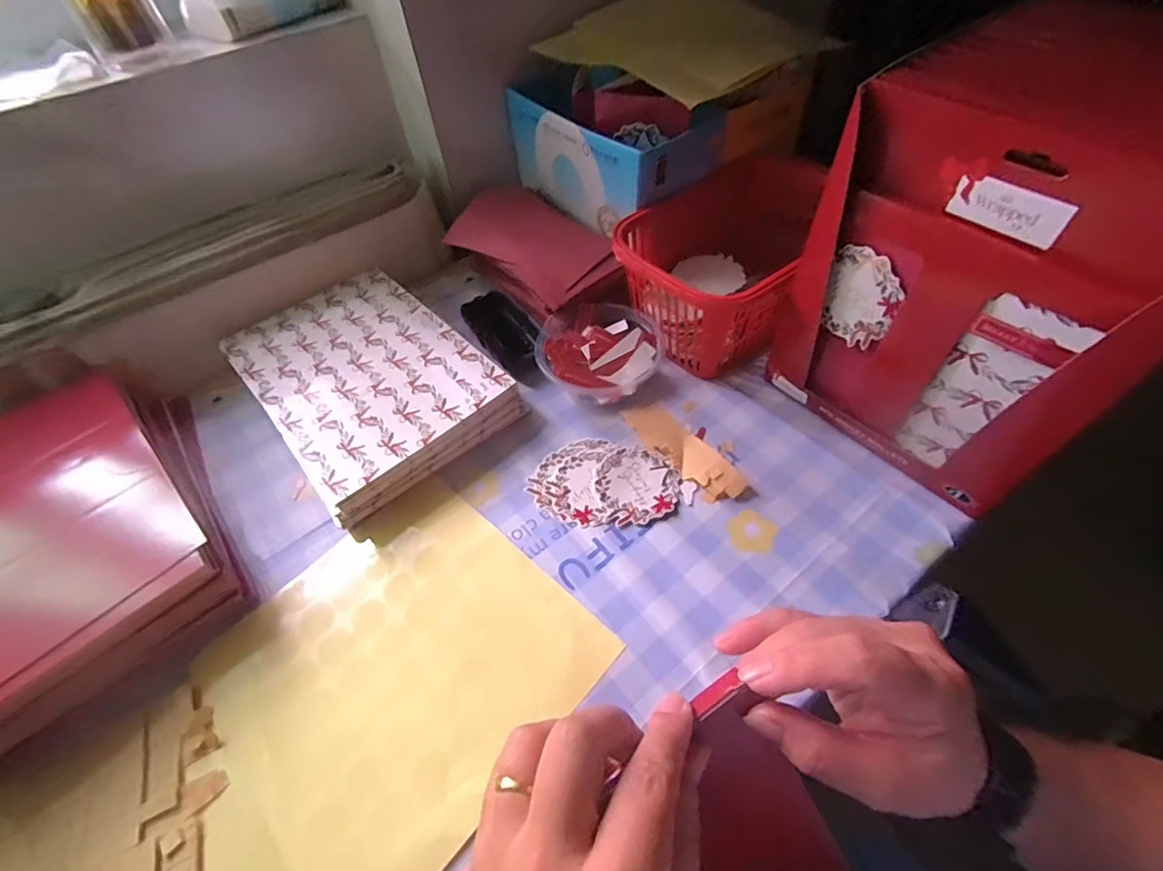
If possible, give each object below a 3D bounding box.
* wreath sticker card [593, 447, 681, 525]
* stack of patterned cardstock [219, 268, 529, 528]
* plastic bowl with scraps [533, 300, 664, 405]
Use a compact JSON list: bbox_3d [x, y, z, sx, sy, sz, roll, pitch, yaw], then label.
[{"bbox_3d":[0.047,0.037,0.421,0.067,0.006,0.064,28,59,22],"label":"wreath sticker card"},{"bbox_3d":[-0.204,-0.054,0.491,0.176,0.044,0.261,-36,59,-22],"label":"stack of patterned cardstock"},{"bbox_3d":[0.020,-0.077,0.483,0.122,0.045,0.097,-7,52,-2],"label":"plastic bowl with scraps"}]

